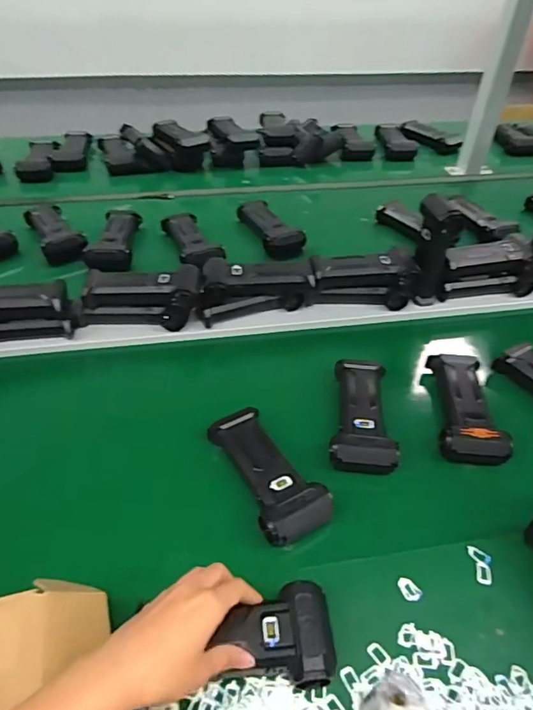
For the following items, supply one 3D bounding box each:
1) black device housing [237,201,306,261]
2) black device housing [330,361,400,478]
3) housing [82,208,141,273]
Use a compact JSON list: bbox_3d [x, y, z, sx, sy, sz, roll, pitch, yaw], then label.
[{"bbox_3d":[0.013,-0.231,0.925,0.085,0.041,0.160,-14,45,-17],"label":"black device housing"},{"bbox_3d":[0.116,0.066,0.595,0.071,0.037,0.155,7,43,5],"label":"black device housing"},{"bbox_3d":[-0.264,-0.204,0.880,0.074,0.044,0.166,0,43,-2],"label":"housing"}]

